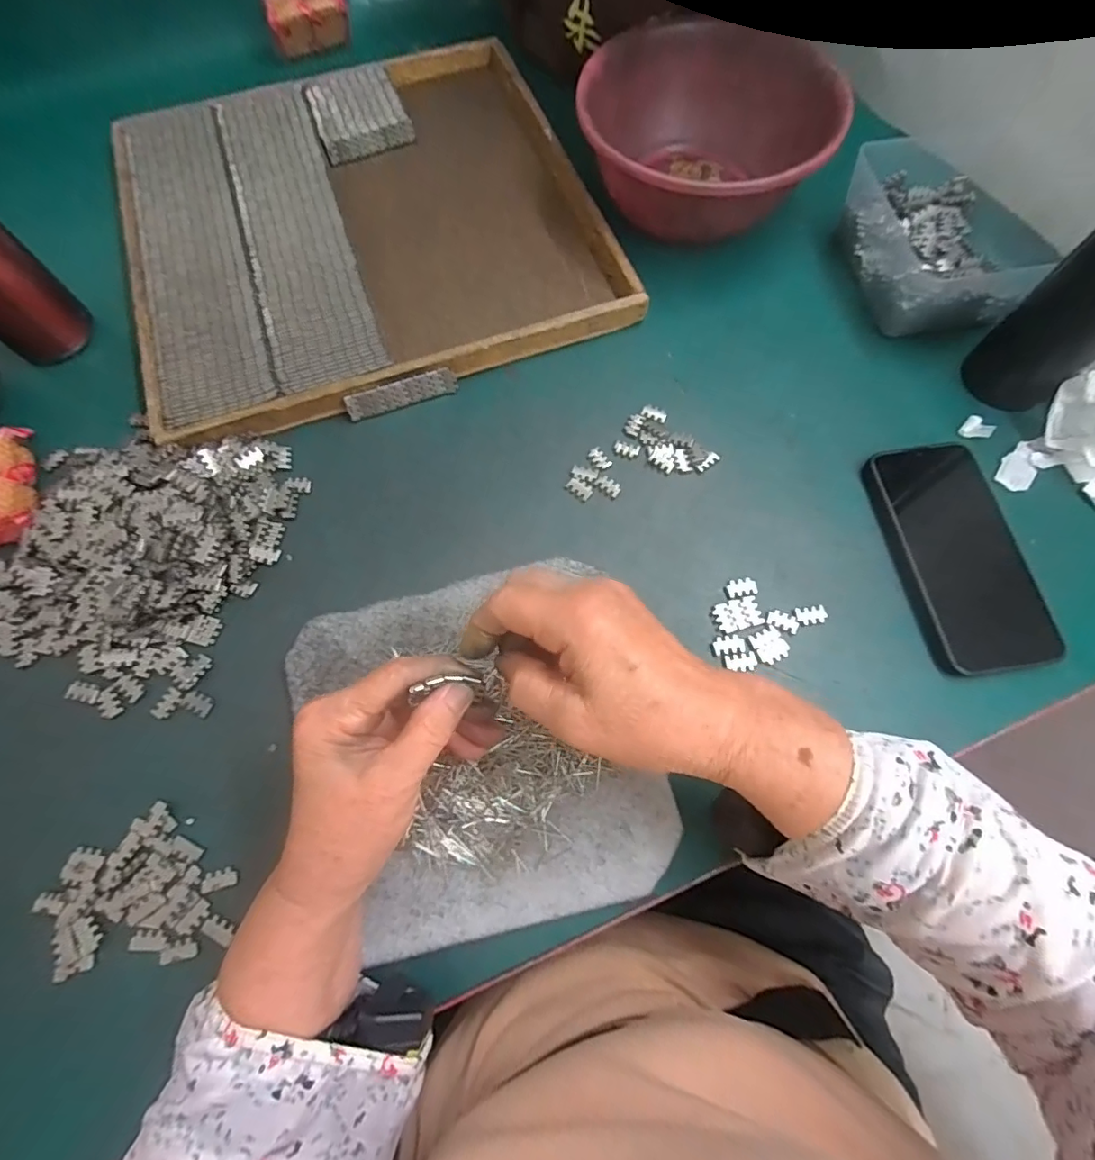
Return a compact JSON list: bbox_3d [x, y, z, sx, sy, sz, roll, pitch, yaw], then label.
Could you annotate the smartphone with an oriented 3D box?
[{"bbox_3d":[0.281,-0.020,0.358,0.078,0.011,0.160,-7,72,-3],"label":"smartphone"}]

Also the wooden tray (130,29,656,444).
[{"bbox_3d":[-0.167,-0.332,0.471,0.394,0.020,0.390,-19,73,-7],"label":"wooden tray"}]

